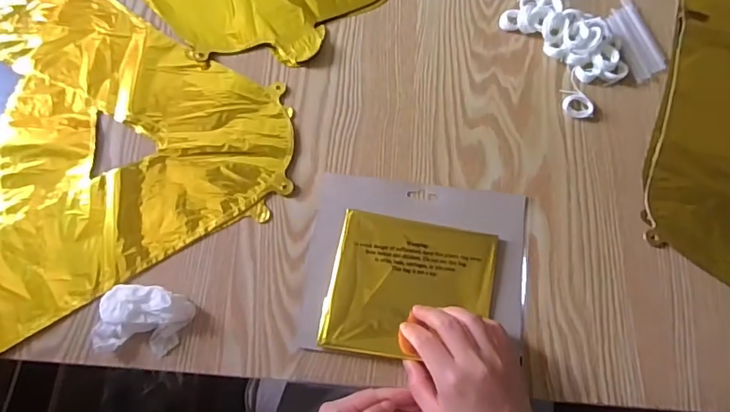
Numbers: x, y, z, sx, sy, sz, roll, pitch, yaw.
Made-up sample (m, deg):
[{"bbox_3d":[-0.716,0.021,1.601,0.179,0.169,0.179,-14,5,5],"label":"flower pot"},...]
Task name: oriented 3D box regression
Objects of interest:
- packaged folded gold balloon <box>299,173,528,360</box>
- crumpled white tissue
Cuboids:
[{"bbox_3d":[0.048,0.056,0.465,0.193,0.008,0.160,6,73,3],"label":"packaged folded gold balloon"},{"bbox_3d":[-0.191,0.097,0.437,0.078,0.027,0.055,4,73,2],"label":"crumpled white tissue"}]

